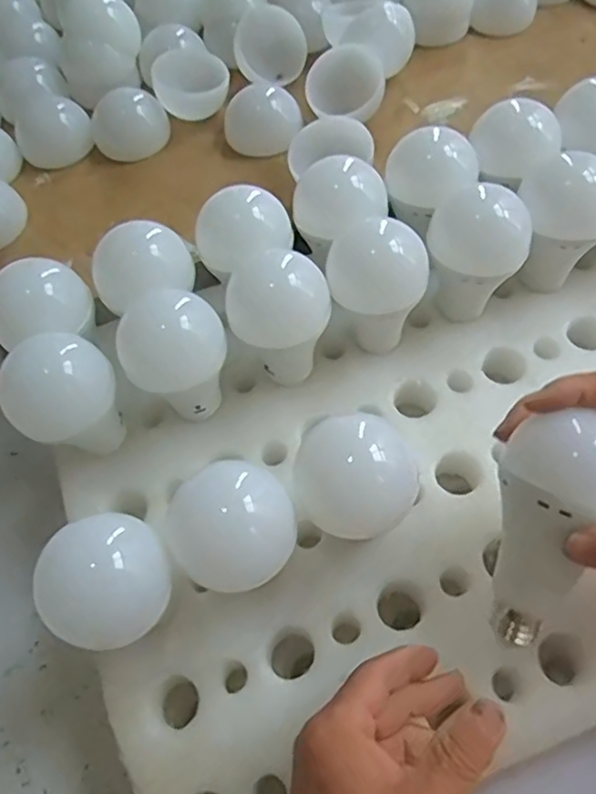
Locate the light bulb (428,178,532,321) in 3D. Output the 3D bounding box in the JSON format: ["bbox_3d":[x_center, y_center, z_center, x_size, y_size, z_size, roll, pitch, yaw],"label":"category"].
[{"bbox_3d":[0.123,-0.094,0.448,0.061,0.089,0.061,-2,60,3],"label":"light bulb"}]

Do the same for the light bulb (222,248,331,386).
[{"bbox_3d":[-0.011,-0.048,0.425,0.065,0.094,0.064,-5,60,1],"label":"light bulb"}]

